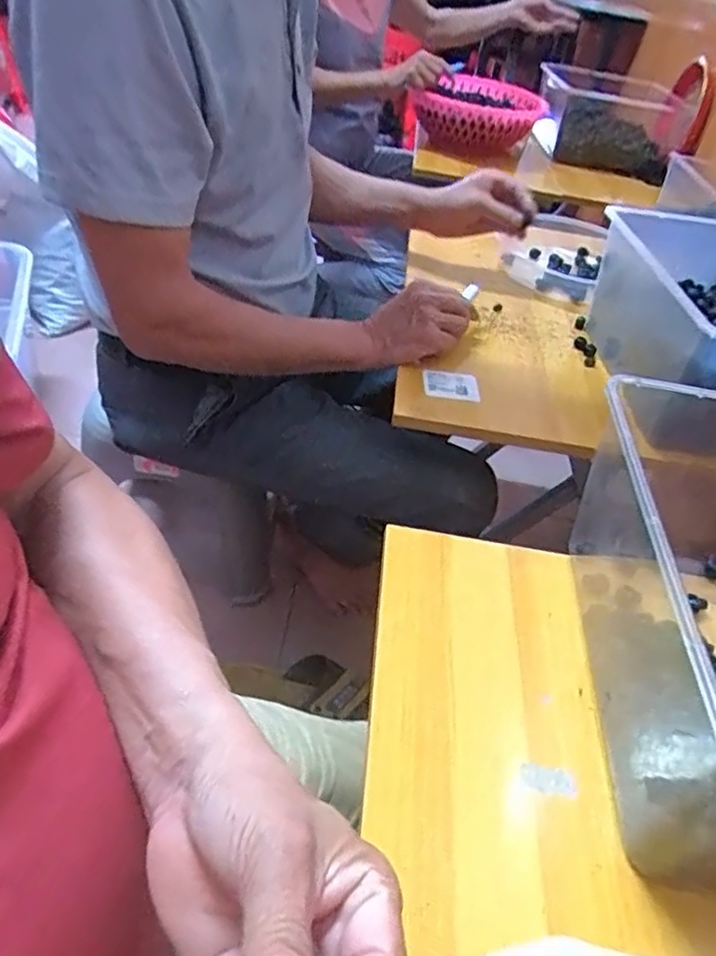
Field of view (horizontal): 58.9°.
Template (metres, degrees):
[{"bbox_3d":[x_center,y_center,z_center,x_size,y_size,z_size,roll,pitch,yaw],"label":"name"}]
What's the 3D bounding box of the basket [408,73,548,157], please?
[{"bbox_3d":[0.253,-0.742,1.313,0.240,0.126,0.272,16,43,11],"label":"basket"}]

